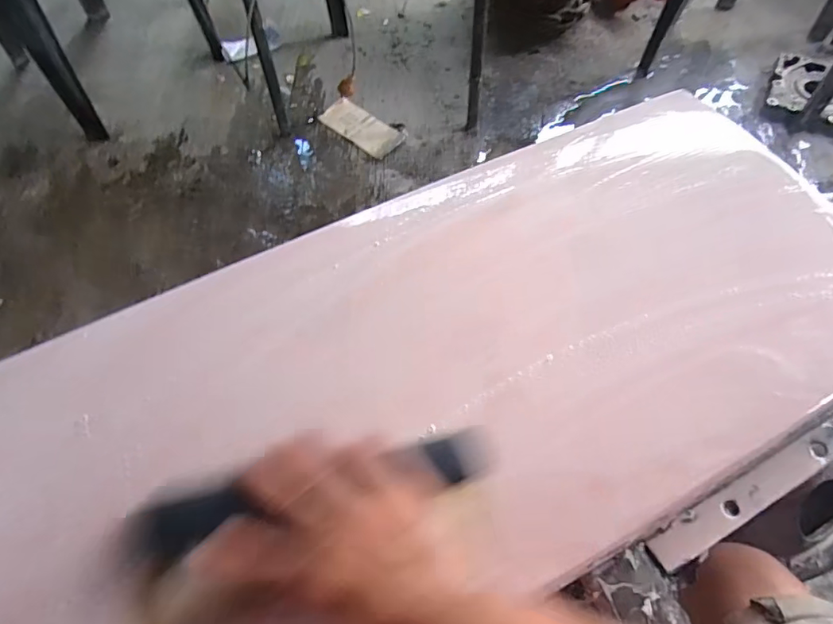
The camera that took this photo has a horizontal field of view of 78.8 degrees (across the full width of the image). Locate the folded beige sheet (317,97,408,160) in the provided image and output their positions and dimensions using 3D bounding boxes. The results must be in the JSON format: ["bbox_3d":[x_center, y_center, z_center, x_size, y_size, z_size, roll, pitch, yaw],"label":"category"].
[{"bbox_3d":[-0.128,-0.429,1.175,0.217,0.014,0.097,41,69,21],"label":"folded beige sheet"}]

